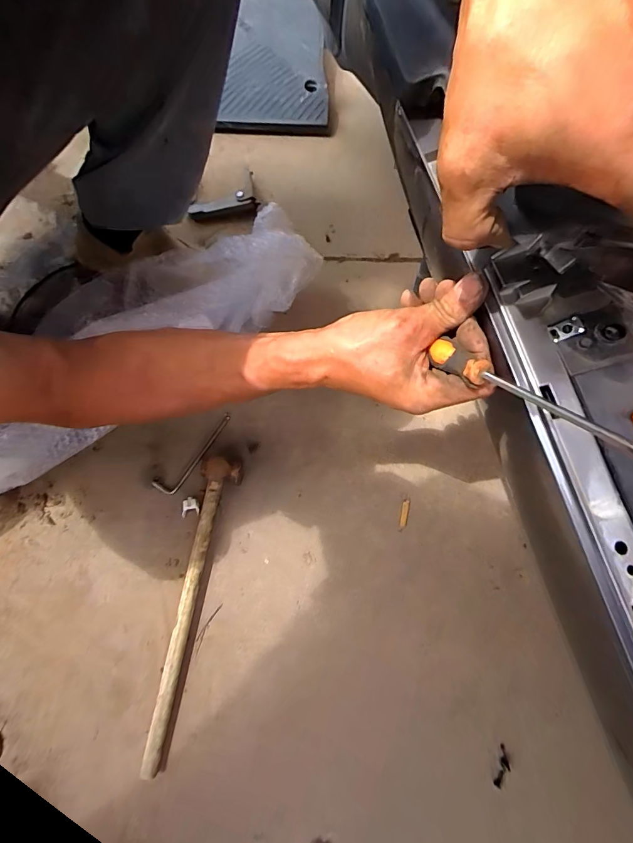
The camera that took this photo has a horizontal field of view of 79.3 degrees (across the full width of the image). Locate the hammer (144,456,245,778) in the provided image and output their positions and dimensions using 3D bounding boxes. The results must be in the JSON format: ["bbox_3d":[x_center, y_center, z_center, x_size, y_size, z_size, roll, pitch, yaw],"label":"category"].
[{"bbox_3d":[-0.173,0.234,0.503,0.059,0.032,0.370,13,74,3],"label":"hammer"}]

